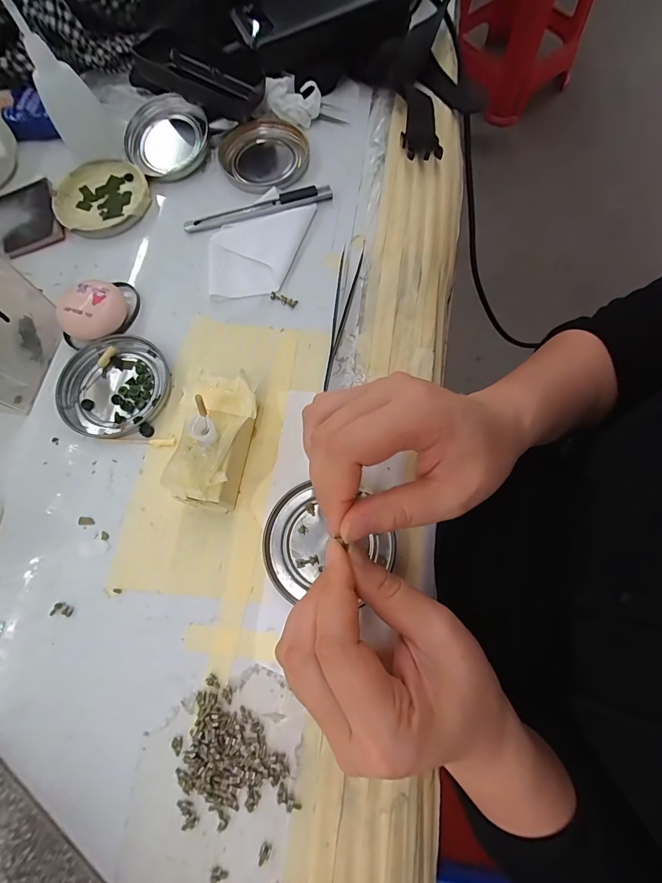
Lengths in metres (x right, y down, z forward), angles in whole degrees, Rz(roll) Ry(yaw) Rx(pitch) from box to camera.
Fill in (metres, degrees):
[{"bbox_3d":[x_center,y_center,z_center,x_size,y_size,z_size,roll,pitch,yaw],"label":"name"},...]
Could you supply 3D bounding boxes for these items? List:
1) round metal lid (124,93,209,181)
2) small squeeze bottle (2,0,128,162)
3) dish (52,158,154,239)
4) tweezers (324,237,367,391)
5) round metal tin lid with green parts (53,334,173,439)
[{"bbox_3d":[-0.148,-0.272,0.334,0.067,0.022,0.067,-1,74,2],"label":"round metal lid"},{"bbox_3d":[-0.217,-0.285,0.302,0.041,0.105,0.035,-39,51,-9],"label":"small squeeze bottle"},{"bbox_3d":[-0.199,-0.212,0.328,0.079,0.007,0.077,-1,74,2],"label":"dish"},{"bbox_3d":[0.006,-0.100,0.290,0.016,0.004,0.132,12,74,6],"label":"tweezers"},{"bbox_3d":[-0.160,-0.041,0.275,0.080,0.008,0.076,-1,74,2],"label":"round metal tin lid with green parts"}]

